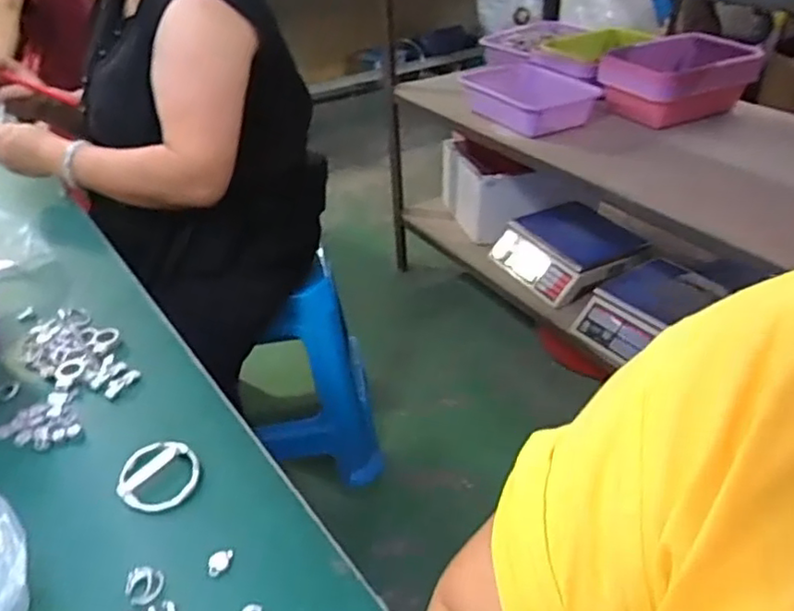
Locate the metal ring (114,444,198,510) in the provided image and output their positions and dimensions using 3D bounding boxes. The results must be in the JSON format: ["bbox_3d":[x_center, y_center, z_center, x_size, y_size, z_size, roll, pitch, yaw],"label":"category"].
[{"bbox_3d":[-0.187,0.134,0.500,0.060,0.010,0.061,-2,36,1],"label":"metal ring"}]

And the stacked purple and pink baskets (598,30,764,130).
[{"bbox_3d":[0.560,-0.452,1.265,0.252,0.128,0.181,-18,39,-20],"label":"stacked purple and pink baskets"}]

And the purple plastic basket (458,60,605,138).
[{"bbox_3d":[0.272,-0.437,1.354,0.156,0.099,0.287,-23,41,-25],"label":"purple plastic basket"}]

